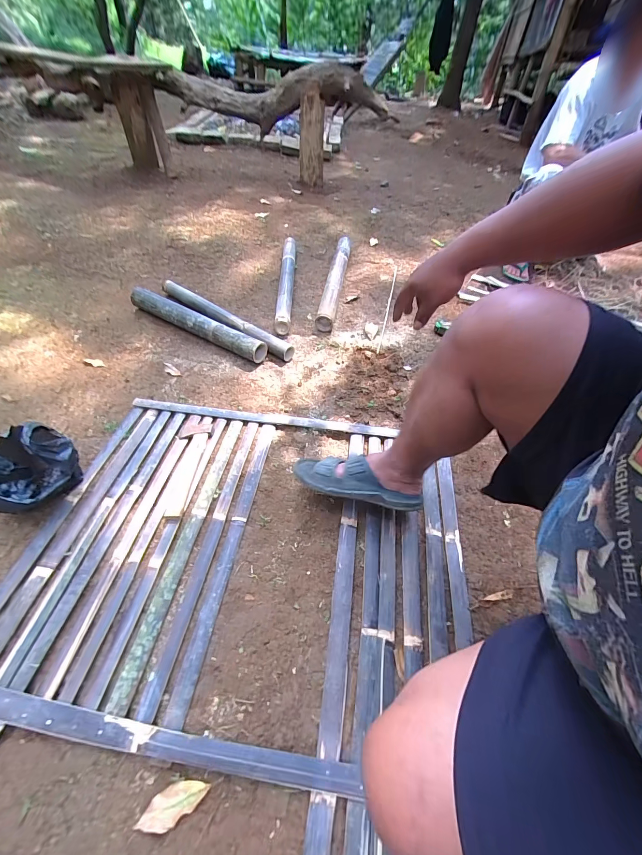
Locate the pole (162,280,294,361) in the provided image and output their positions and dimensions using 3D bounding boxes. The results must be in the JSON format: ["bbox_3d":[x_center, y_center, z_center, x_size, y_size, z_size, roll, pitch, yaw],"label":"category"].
[{"bbox_3d":[-0.368,-0.407,1.227,0.663,0.061,0.072,31,55,20],"label":"pole"}]

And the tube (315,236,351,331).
[{"bbox_3d":[0.067,-0.645,1.418,0.057,0.059,0.675,10,54,3],"label":"tube"}]

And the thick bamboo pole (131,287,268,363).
[{"bbox_3d":[-0.442,-0.366,1.180,0.588,0.081,0.069,27,53,17],"label":"thick bamboo pole"}]

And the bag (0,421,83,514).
[{"bbox_3d":[-0.607,0.096,0.709,0.132,0.180,0.164,27,53,17],"label":"bag"}]

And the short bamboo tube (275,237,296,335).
[{"bbox_3d":[-0.142,-0.618,1.410,0.057,0.070,0.670,2,50,-4],"label":"short bamboo tube"}]

